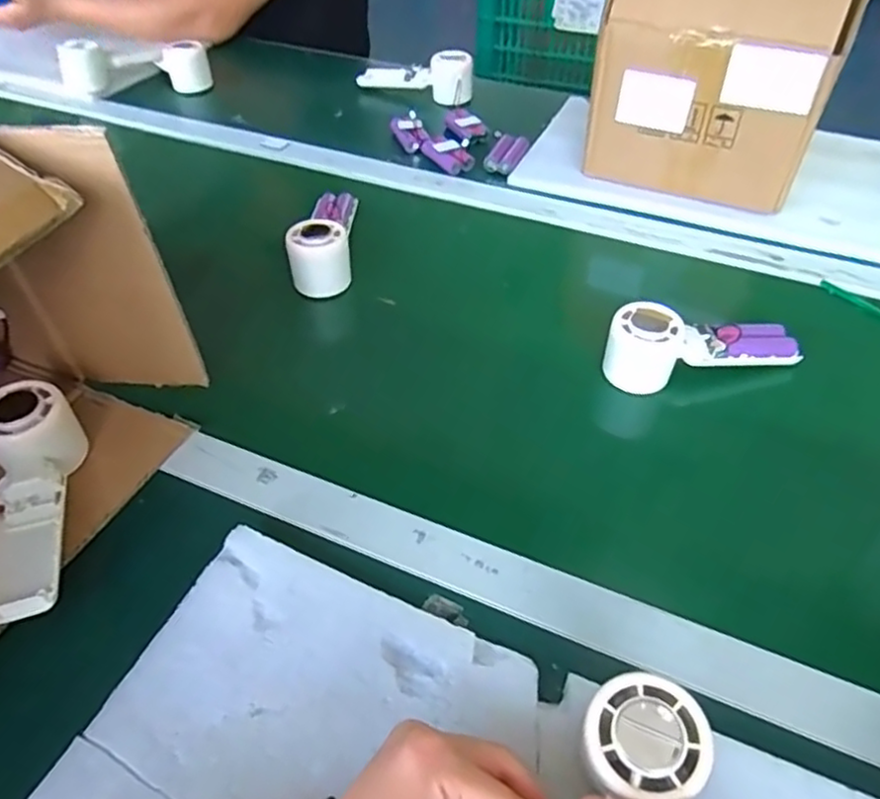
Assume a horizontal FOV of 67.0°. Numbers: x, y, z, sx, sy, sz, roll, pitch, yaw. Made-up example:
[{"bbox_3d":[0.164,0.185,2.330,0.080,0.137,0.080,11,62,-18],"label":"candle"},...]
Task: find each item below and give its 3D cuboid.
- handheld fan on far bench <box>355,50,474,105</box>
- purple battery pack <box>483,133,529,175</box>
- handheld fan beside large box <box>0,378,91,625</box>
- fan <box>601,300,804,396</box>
[{"bbox_3d":[-0.032,-0.449,0.944,0.183,0.073,0.052,24,53,22],"label":"handheld fan on far bench"},{"bbox_3d":[0.082,-0.301,0.809,0.036,0.013,0.079,17,49,16],"label":"purple battery pack"},{"bbox_3d":[-0.269,0.065,0.430,0.058,0.059,0.160,-11,48,-8],"label":"handheld fan beside large box"},{"bbox_3d":[0.218,-0.044,0.546,0.162,0.057,0.044,-1,48,1],"label":"fan"}]

